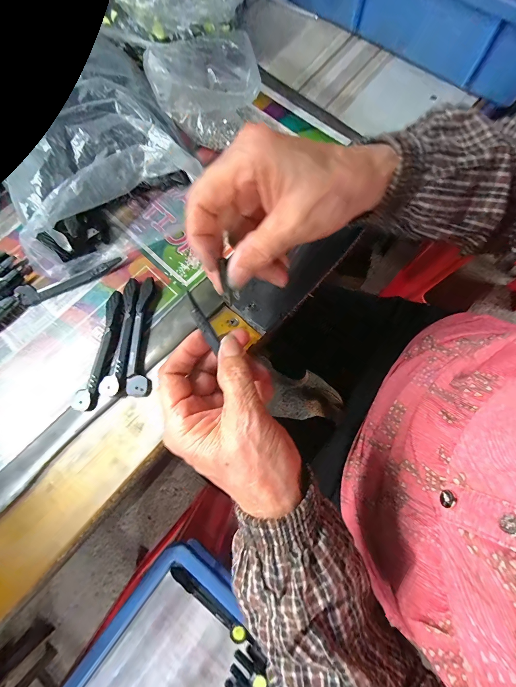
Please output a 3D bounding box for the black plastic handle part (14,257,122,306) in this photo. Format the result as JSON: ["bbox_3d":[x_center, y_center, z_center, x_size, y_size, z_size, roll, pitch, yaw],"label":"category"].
[{"bbox_3d":[-0.176,-0.059,0.264,0.097,0.009,0.016,-19,75,-3],"label":"black plastic handle part"}]

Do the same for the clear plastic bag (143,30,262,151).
[{"bbox_3d":[-0.052,-0.265,0.292,0.096,0.052,0.094,27,77,9],"label":"clear plastic bag"}]

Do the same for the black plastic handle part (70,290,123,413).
[{"bbox_3d":[-0.135,0.006,0.244,0.020,0.010,0.106,12,75,5],"label":"black plastic handle part"}]

